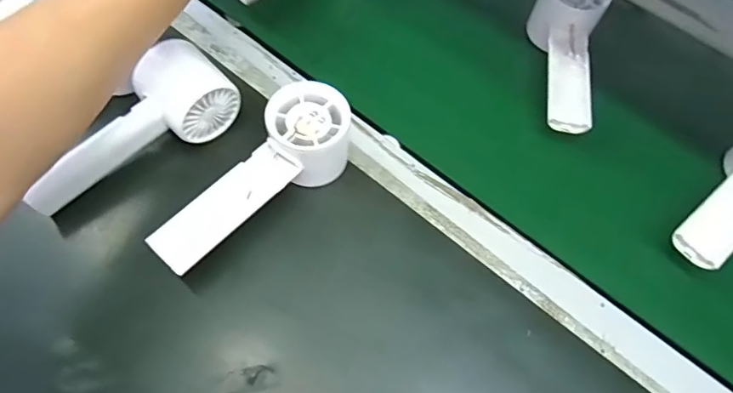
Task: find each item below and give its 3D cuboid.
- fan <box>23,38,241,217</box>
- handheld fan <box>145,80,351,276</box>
[{"bbox_3d":[-0.170,-0.045,0.354,0.058,0.046,0.155,40,68,16],"label":"fan"},{"bbox_3d":[-0.074,-0.009,0.346,0.055,0.056,0.157,38,68,15],"label":"handheld fan"}]

